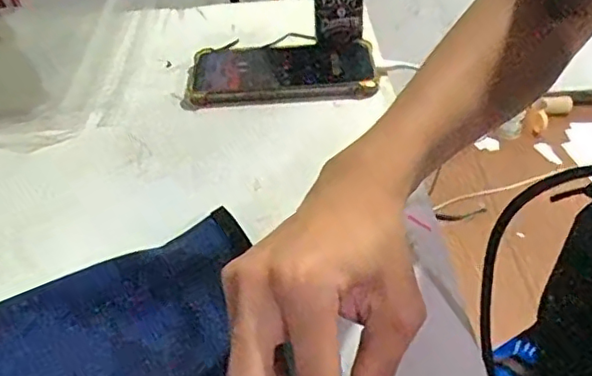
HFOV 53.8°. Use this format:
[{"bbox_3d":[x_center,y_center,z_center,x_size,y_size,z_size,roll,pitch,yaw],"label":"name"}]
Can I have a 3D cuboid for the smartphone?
[{"bbox_3d":[-0.012,-0.106,0.533,0.165,0.018,0.089,-3,41,3],"label":"smartphone"}]

